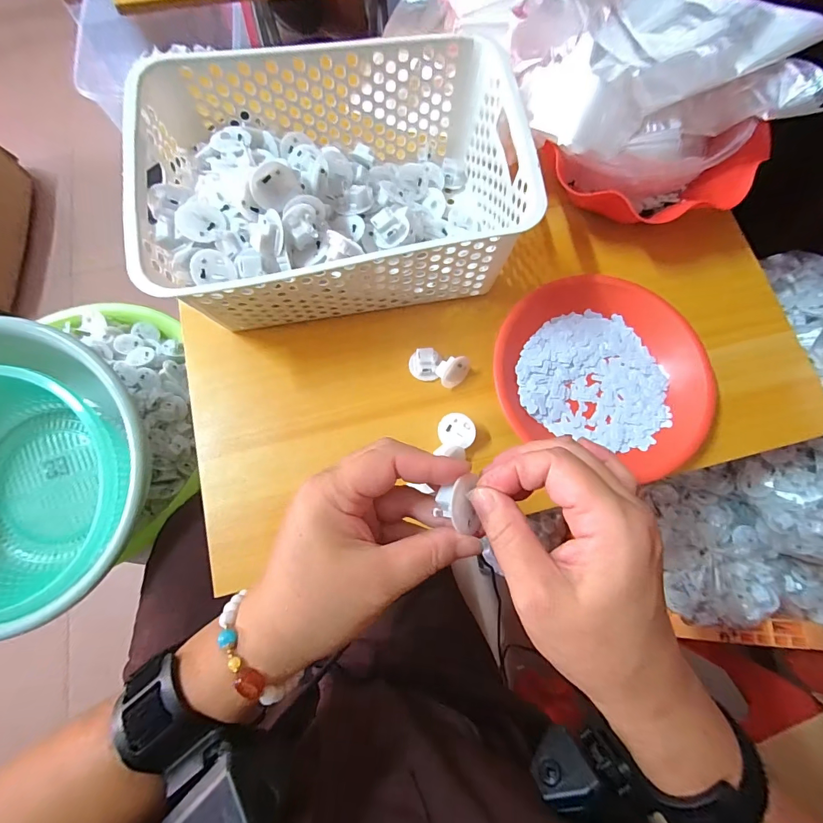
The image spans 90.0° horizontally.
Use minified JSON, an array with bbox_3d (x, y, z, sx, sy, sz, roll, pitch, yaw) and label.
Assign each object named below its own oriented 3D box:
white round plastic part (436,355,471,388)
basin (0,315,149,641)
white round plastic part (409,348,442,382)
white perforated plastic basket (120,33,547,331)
[{"bbox_3d":[0.038,-0.037,0.384,0.032,0.029,0.017,-48,46,-6],"label":"white round plastic part"},{"bbox_3d":[-0.395,0.064,0.412,0.278,0.127,0.255,14,75,3],"label":"basin"},{"bbox_3d":[0.013,-0.044,0.389,0.028,0.020,0.027,0,74,-1],"label":"white round plastic part"},{"bbox_3d":[-0.062,-0.191,0.370,0.304,0.123,0.200,-12,75,-4],"label":"white perforated plastic basket"}]

